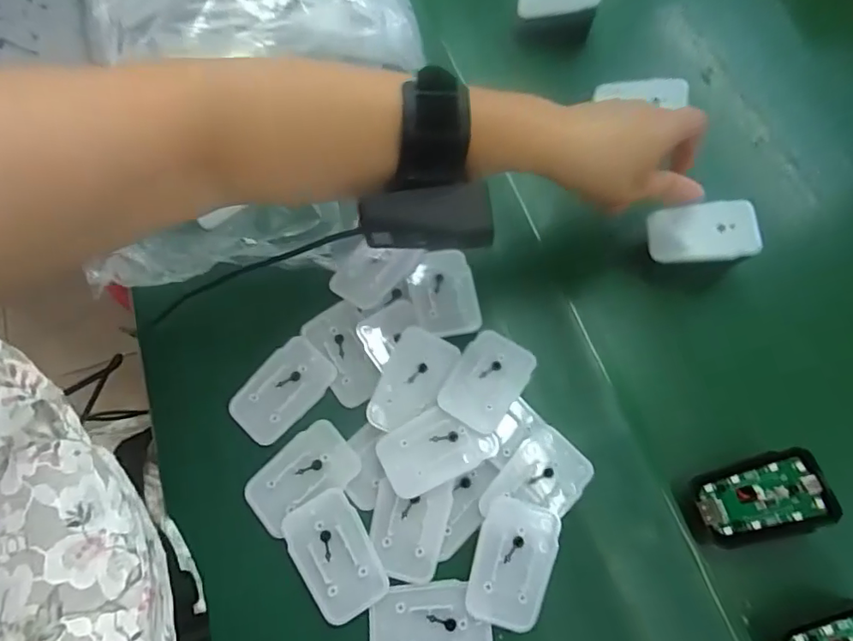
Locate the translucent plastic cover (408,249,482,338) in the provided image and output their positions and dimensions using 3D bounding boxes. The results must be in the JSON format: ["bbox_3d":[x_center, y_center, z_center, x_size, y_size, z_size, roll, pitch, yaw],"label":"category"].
[{"bbox_3d":[0.012,-0.019,0.371,0.045,0.008,0.064,-9,69,-2],"label":"translucent plastic cover"}]

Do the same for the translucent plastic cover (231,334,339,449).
[{"bbox_3d":[-0.097,0.047,0.356,0.043,0.007,0.068,41,75,16],"label":"translucent plastic cover"}]

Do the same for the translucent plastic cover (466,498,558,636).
[{"bbox_3d":[0.051,0.142,0.309,0.046,0.010,0.068,17,70,8],"label":"translucent plastic cover"}]

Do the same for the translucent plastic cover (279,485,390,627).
[{"bbox_3d":[-0.055,0.141,0.317,0.045,0.005,0.069,-30,71,-10],"label":"translucent plastic cover"}]

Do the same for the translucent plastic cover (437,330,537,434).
[{"bbox_3d":[0.040,0.039,0.348,0.045,0.010,0.065,33,73,14],"label":"translucent plastic cover"}]

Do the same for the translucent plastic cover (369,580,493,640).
[{"bbox_3d":[0.002,0.178,0.309,0.069,0.005,0.045,-4,69,0],"label":"translucent plastic cover"}]

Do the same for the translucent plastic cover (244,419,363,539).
[{"bbox_3d":[-0.080,0.098,0.334,0.068,0.004,0.044,-40,73,-13],"label":"translucent plastic cover"}]

